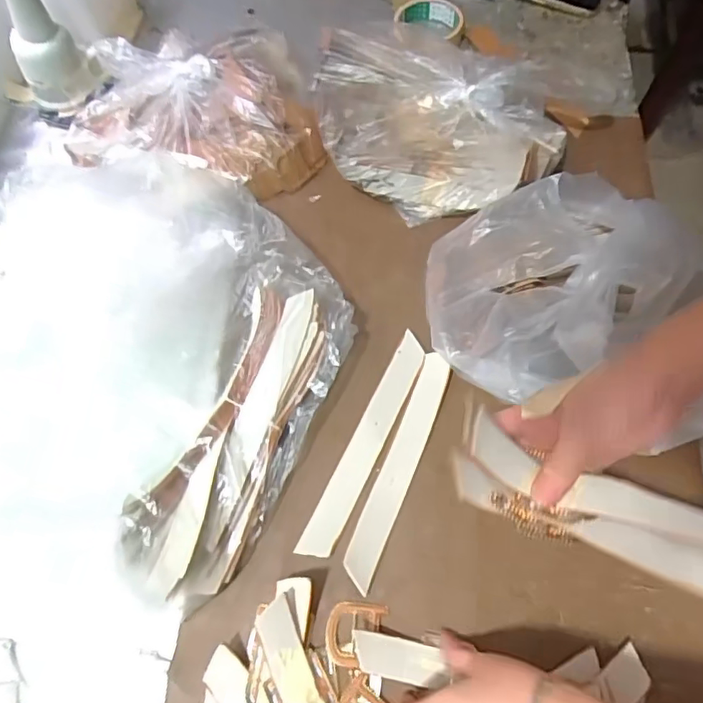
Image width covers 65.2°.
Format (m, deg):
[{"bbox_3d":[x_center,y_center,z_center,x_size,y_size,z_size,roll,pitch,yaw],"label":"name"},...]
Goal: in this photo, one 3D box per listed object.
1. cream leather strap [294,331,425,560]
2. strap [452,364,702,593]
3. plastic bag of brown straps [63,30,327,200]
[{"bbox_3d":[0.015,0.083,0.518,0.029,0.011,0.225,25,70,8],"label":"cream leather strap"},{"bbox_3d":[0.164,0.102,0.364,0.195,0.038,0.056,20,68,2],"label":"strap"},{"bbox_3d":[-0.184,-0.297,0.658,0.306,0.073,0.229,9,67,5],"label":"plastic bag of brown straps"}]

